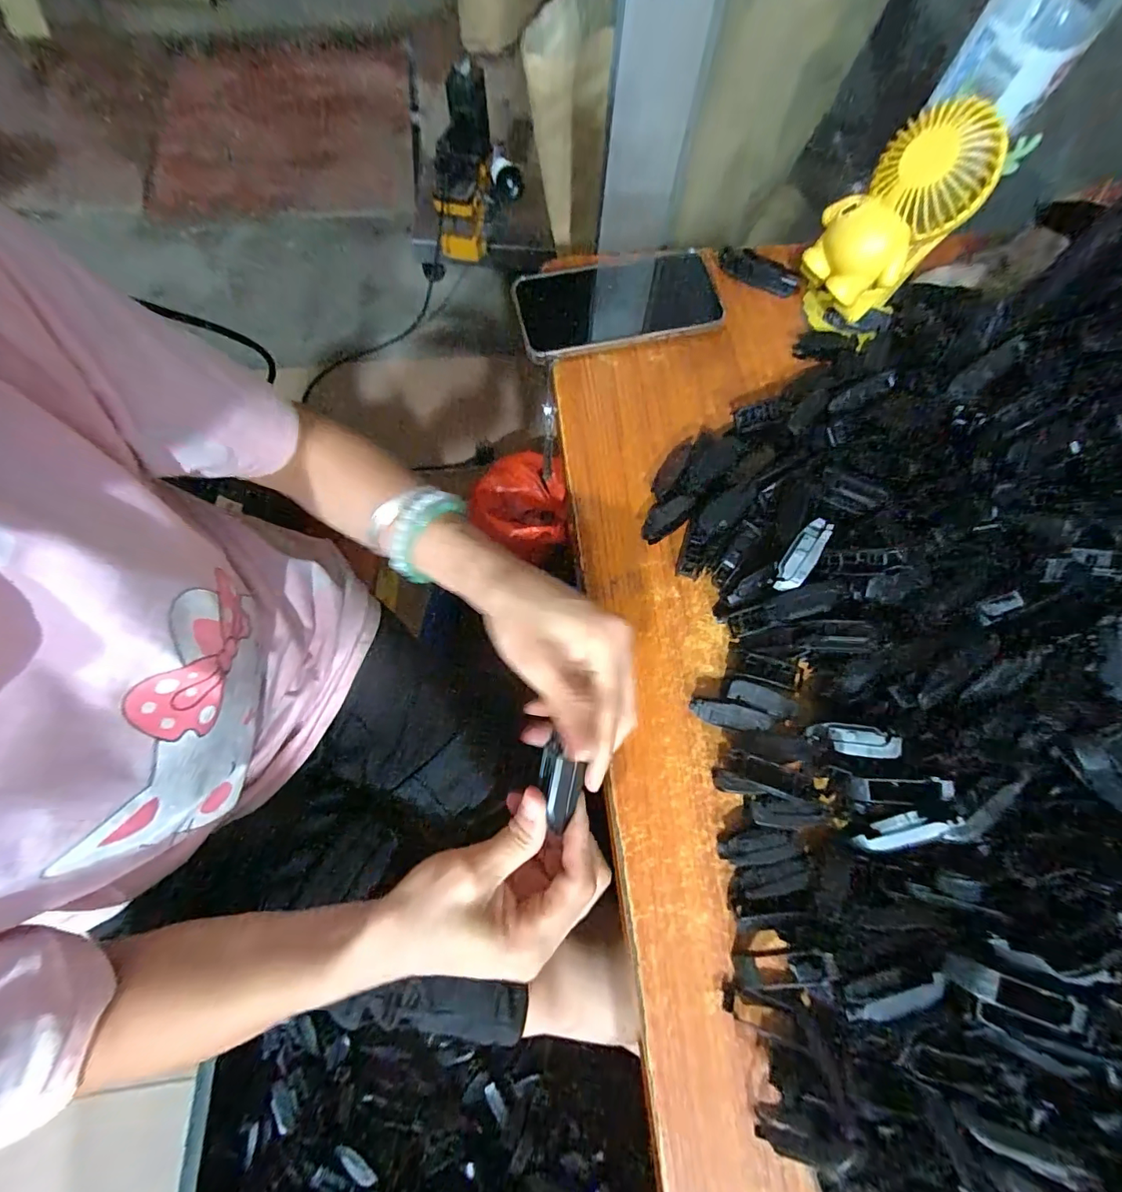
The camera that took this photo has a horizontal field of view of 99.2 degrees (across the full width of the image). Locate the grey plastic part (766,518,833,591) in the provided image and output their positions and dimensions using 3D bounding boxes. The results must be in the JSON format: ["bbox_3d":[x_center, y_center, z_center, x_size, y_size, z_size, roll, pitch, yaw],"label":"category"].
[{"bbox_3d":[0.150,-0.024,0.298,0.018,0.008,0.048,26,109,11],"label":"grey plastic part"}]

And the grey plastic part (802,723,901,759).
[{"bbox_3d":[0.174,0.086,0.285,0.048,0.006,0.017,6,72,23],"label":"grey plastic part"}]

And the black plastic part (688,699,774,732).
[{"bbox_3d":[0.109,0.078,0.312,0.049,0.016,0.015,11,73,1],"label":"black plastic part"}]

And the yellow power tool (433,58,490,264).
[{"bbox_3d":[-0.198,-0.865,0.965,0.102,0.303,0.098,12,33,1],"label":"yellow power tool"}]

